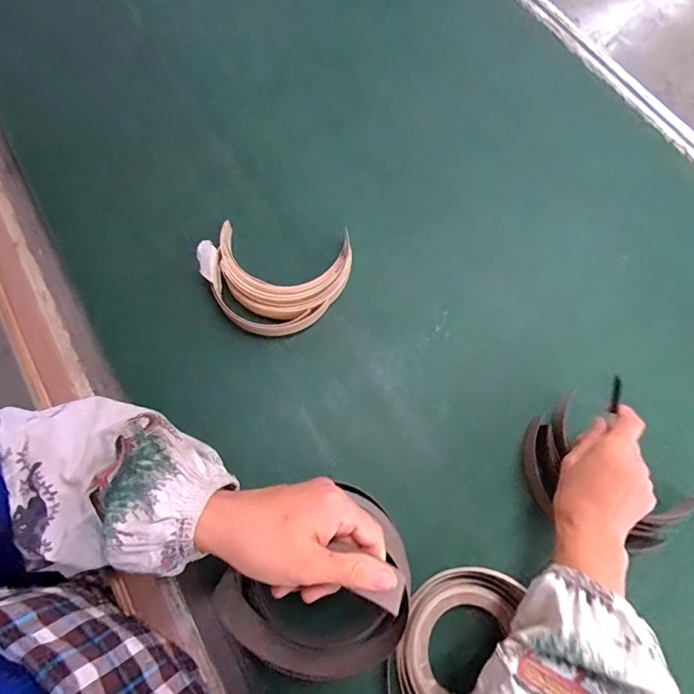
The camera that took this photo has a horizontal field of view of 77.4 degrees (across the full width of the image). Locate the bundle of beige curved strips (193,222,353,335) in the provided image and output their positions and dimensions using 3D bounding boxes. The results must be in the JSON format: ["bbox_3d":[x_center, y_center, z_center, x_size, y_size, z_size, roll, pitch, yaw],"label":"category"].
[{"bbox_3d":[-0.087,-0.078,0.498,0.169,0.033,0.124,11,70,2],"label":"bundle of beige curved strips"}]

